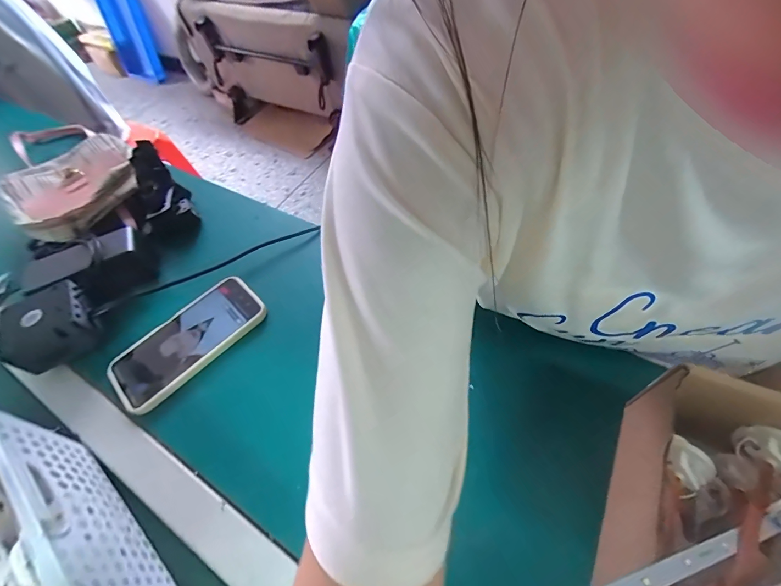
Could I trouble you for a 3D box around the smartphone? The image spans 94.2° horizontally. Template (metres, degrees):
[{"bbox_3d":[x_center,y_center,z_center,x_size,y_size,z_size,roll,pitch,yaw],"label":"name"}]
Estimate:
[{"bbox_3d":[-0.224,0.050,0.404,0.081,0.020,0.165,34,61,27],"label":"smartphone"}]

